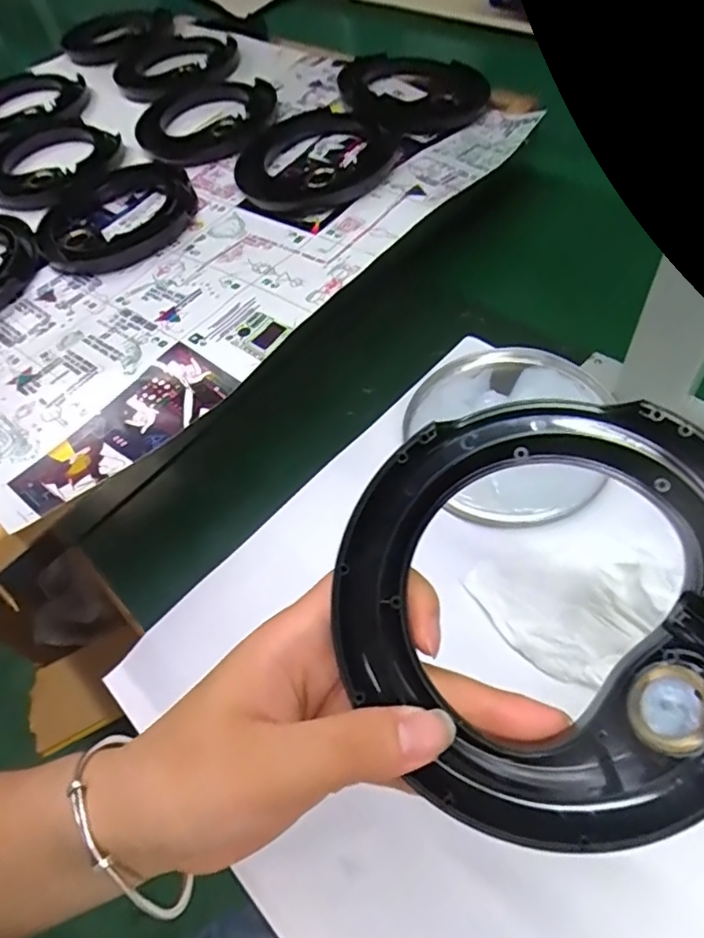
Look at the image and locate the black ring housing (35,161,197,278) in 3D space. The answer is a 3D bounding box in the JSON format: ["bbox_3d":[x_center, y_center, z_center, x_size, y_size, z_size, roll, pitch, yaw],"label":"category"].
[{"bbox_3d":[-0.189,-0.205,0.468,0.129,0.018,0.127,-27,56,-9],"label":"black ring housing"}]

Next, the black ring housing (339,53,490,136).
[{"bbox_3d":[0.051,-0.333,0.513,0.121,0.028,0.119,-1,60,2],"label":"black ring housing"}]

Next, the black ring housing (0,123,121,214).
[{"bbox_3d":[-0.280,-0.283,0.535,0.125,0.018,0.128,-41,59,-17],"label":"black ring housing"}]

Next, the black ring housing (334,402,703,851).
[{"bbox_3d":[0.062,0.044,0.174,0.130,0.011,0.126,-1,85,8],"label":"black ring housing"}]

